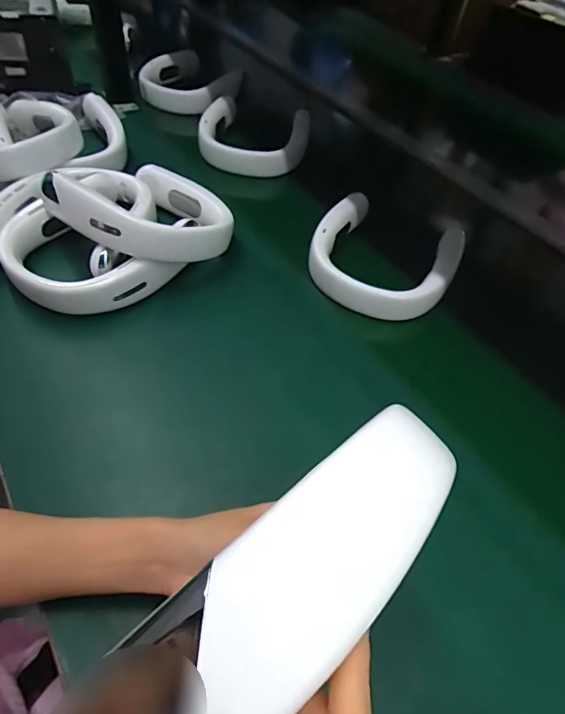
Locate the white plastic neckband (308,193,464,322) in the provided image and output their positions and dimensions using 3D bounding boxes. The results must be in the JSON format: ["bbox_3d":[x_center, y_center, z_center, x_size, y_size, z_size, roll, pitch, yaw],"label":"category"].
[{"bbox_3d":[0.133,-0.132,0.608,0.192,0.051,0.182,35,58,24],"label":"white plastic neckband"}]

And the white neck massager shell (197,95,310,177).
[{"bbox_3d":[-0.044,-0.394,0.801,0.195,0.060,0.190,1,51,1],"label":"white neck massager shell"}]

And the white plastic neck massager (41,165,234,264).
[{"bbox_3d":[-0.166,-0.183,0.571,0.181,0.061,0.203,-22,50,-41],"label":"white plastic neck massager"}]

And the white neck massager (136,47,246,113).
[{"bbox_3d":[-0.186,-0.553,0.914,0.176,0.055,0.204,25,55,18],"label":"white neck massager"}]

